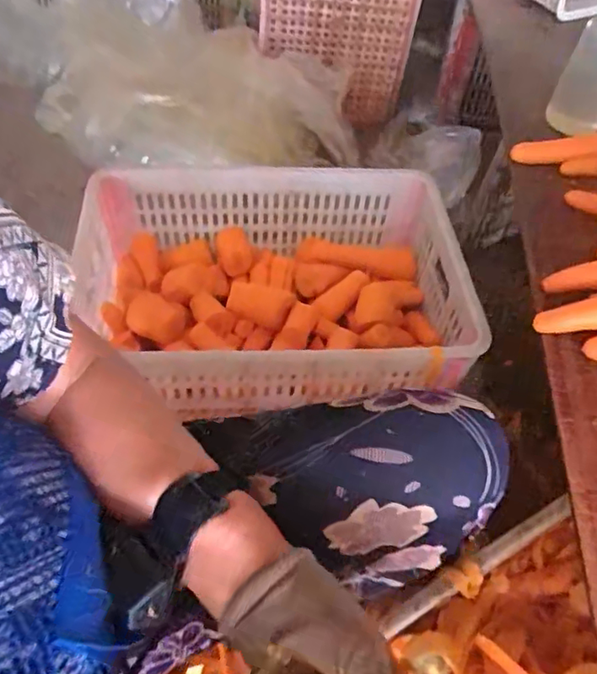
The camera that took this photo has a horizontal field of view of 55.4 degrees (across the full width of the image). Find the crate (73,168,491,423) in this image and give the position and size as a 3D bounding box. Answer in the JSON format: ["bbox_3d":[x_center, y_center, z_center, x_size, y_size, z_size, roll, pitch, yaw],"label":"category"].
[{"bbox_3d":[-0.031,-0.072,0.809,0.503,0.144,0.366,-3,53,-7],"label":"crate"}]

